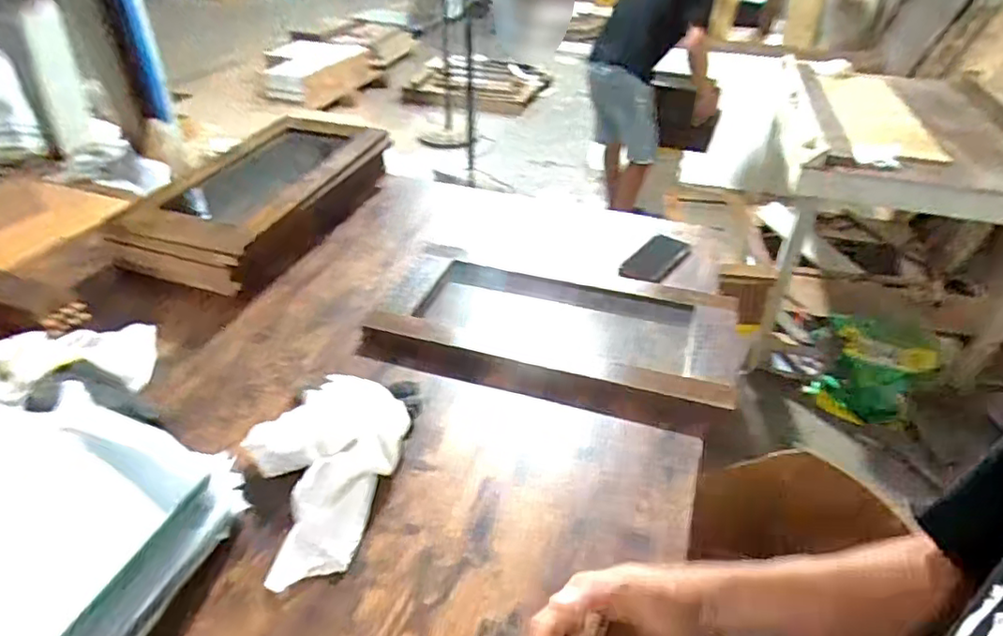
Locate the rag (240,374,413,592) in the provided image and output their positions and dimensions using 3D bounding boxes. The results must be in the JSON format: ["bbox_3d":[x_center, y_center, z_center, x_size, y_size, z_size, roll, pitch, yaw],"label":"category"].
[{"bbox_3d":[-0.227,0.172,0.718,0.184,0.062,0.272,11,37,13],"label":"rag"}]

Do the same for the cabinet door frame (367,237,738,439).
[{"bbox_3d":[0.086,0.009,0.967,0.557,0.044,0.340,11,37,13],"label":"cabinet door frame"}]

